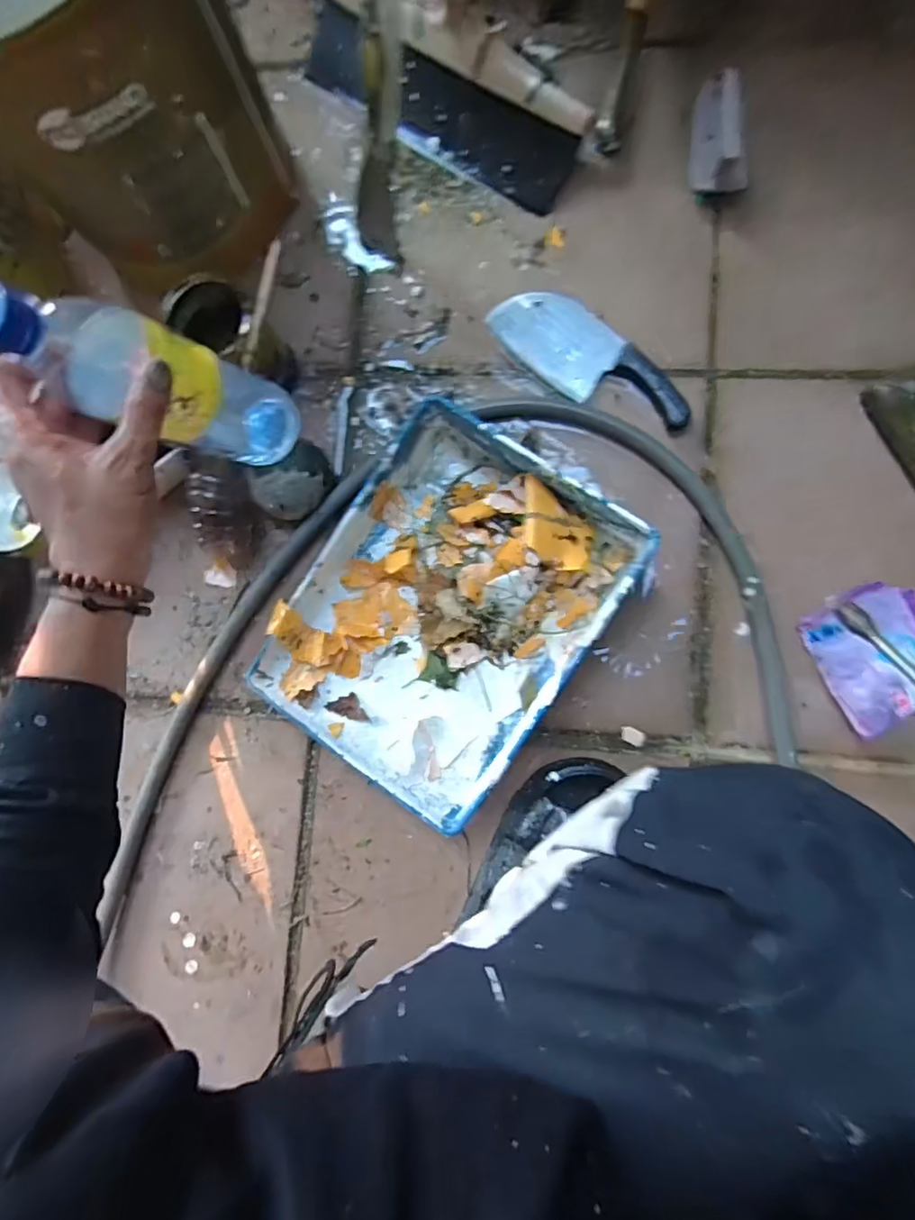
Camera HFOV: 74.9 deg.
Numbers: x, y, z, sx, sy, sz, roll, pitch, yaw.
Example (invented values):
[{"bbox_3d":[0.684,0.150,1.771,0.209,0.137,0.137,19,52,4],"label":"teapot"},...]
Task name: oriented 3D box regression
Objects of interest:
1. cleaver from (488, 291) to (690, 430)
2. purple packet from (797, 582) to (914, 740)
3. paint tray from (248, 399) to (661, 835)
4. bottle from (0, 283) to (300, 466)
[{"bbox_3d":[0.144,-0.275,0.662,0.243,0.020,0.088,44,91,9],"label":"cleaver"},{"bbox_3d":[0.419,0.045,0.594,0.112,0.024,0.128,-24,82,4],"label":"purple packet"},{"bbox_3d":[-0.016,0.006,0.624,0.283,0.074,0.356,35,90,9],"label":"paint tray"},{"bbox_3d":[-0.193,-0.150,0.399,0.068,0.224,0.076,-11,83,24],"label":"bottle"}]

